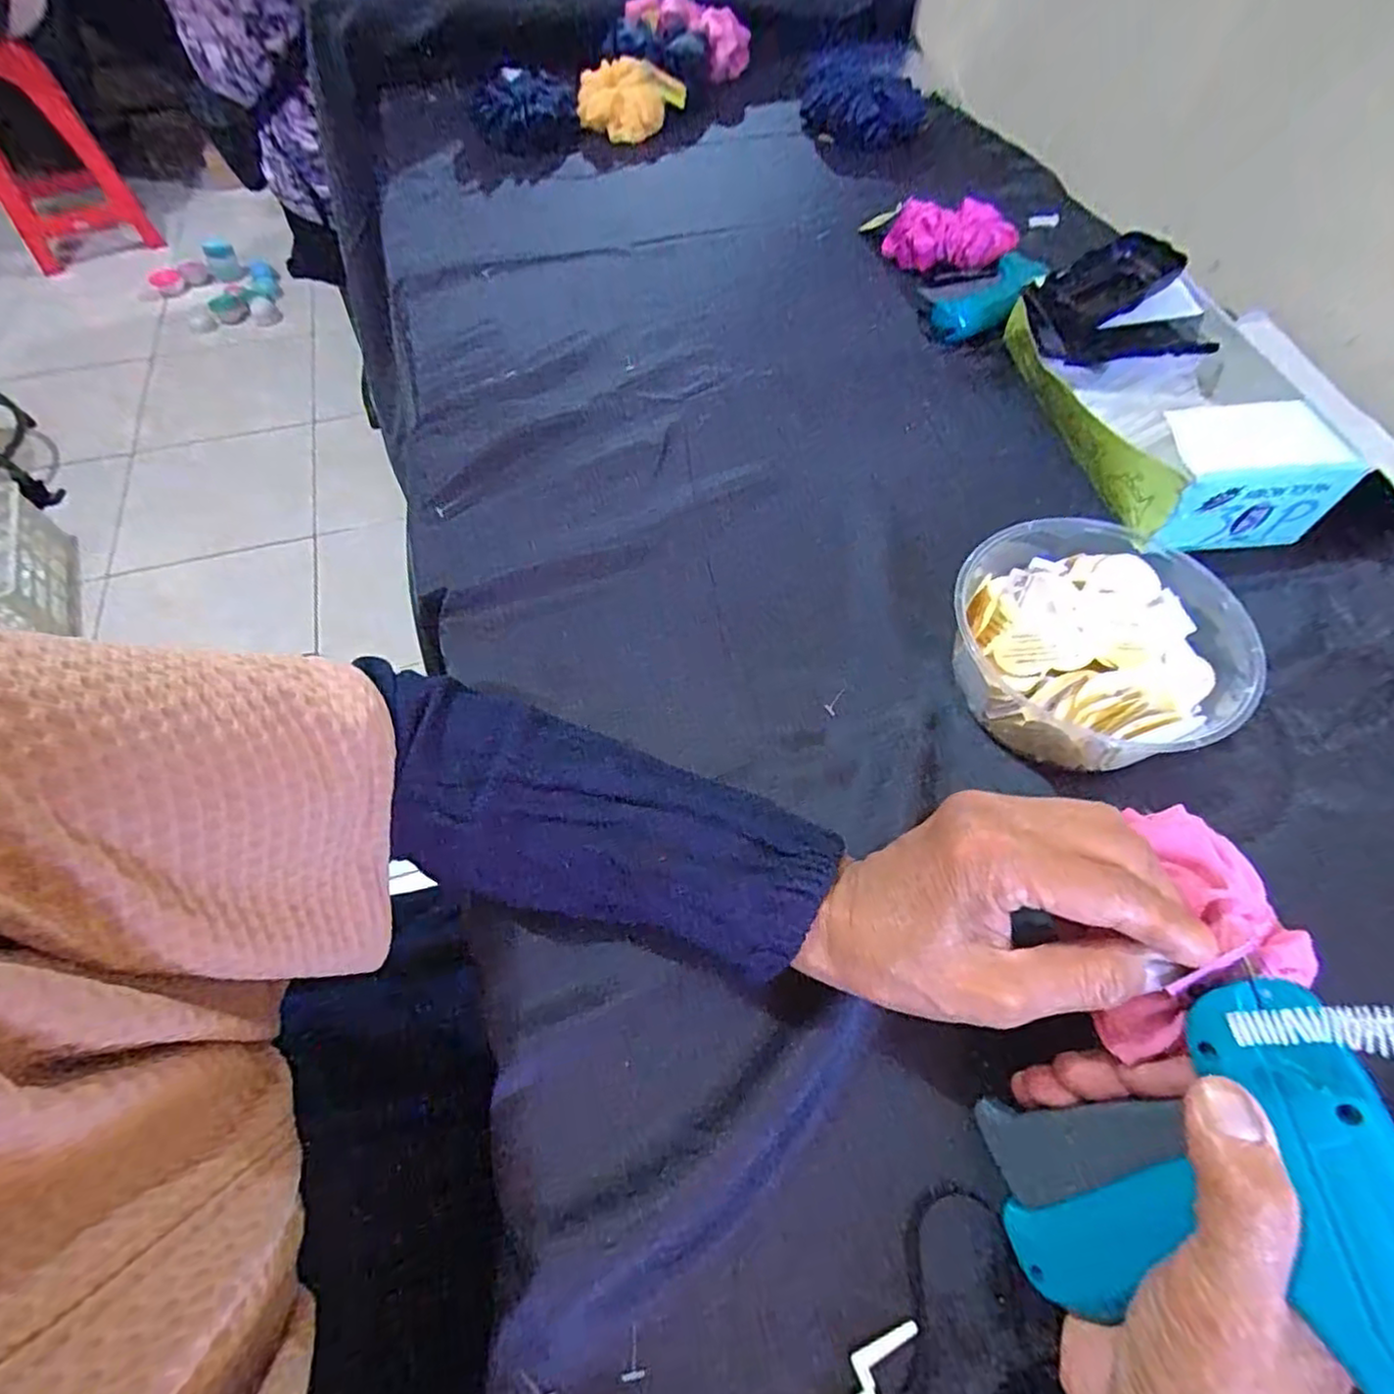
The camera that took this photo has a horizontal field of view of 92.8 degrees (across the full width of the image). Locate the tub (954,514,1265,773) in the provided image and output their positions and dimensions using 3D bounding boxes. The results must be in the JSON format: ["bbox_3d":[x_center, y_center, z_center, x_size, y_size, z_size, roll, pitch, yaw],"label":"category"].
[{"bbox_3d":[0.211,-0.033,0.354,0.137,0.075,0.132,0,58,0],"label":"tub"}]

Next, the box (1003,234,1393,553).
[{"bbox_3d":[0.320,-0.216,0.462,0.126,0.068,0.235,-6,58,-4],"label":"box"}]

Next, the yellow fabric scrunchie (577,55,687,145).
[{"bbox_3d":[-0.078,-0.688,0.770,0.112,0.056,0.112,4,58,3],"label":"yellow fabric scrunchie"}]

